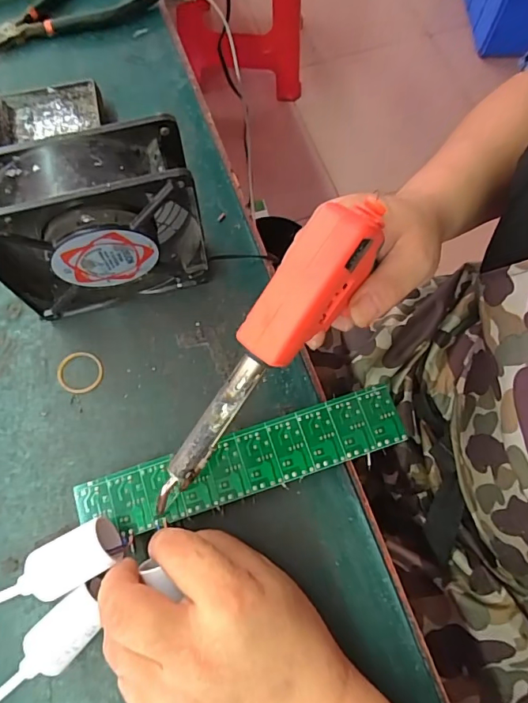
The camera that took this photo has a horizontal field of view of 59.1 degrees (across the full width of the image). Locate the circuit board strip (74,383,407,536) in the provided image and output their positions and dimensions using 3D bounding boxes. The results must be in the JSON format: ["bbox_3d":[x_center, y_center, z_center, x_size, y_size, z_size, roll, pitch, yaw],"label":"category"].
[{"bbox_3d":[-0.012,0.068,0.287,0.200,0.004,0.038,-17,74,-5],"label":"circuit board strip"}]

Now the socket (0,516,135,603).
[{"bbox_3d":[-0.181,0.133,0.261,0.213,0.034,0.033,-12,73,-5],"label":"socket"}]

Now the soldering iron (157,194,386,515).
[{"bbox_3d":[0.000,0.002,0.241,0.035,0.029,0.177,37,104,10],"label":"soldering iron"}]

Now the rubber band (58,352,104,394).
[{"bbox_3d":[-0.125,0.014,0.317,0.031,0.004,0.030,0,72,-1],"label":"rubber band"}]

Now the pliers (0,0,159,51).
[{"bbox_3d":[-0.170,-0.293,0.406,0.149,0.015,0.073,-40,78,-13],"label":"pliers"}]

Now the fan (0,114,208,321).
[{"bbox_3d":[-0.099,-0.071,0.283,0.117,0.122,0.040,-17,74,-7],"label":"fan"}]

